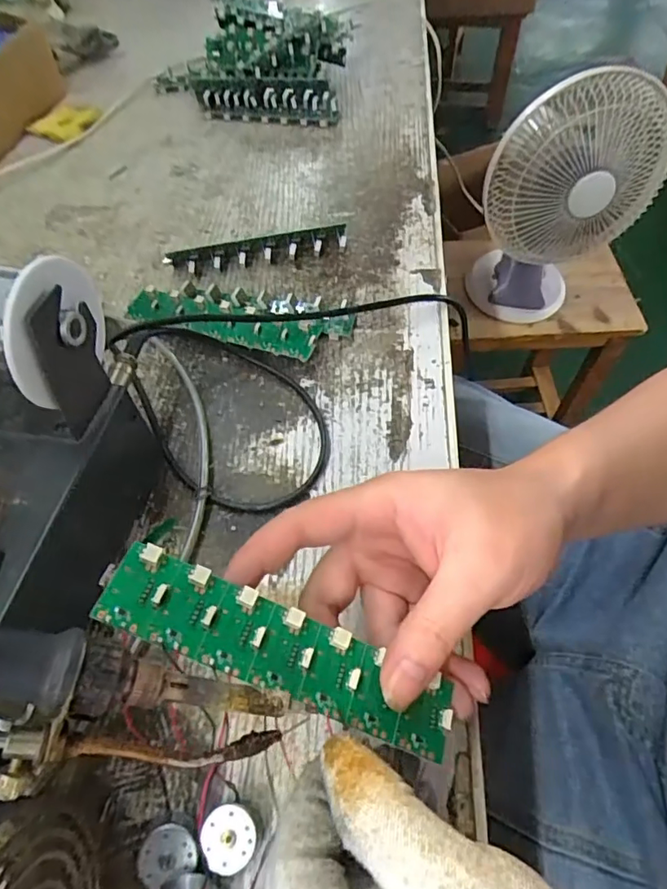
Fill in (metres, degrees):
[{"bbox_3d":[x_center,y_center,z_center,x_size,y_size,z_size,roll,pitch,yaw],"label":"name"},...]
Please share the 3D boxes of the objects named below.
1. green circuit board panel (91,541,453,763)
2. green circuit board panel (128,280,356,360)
[{"bbox_3d":[-0.019,0.078,0.200,0.139,0.005,0.030,26,59,-3],"label":"green circuit board panel"},{"bbox_3d":[-0.065,-0.092,0.376,0.153,0.019,0.064,10,58,6],"label":"green circuit board panel"}]

